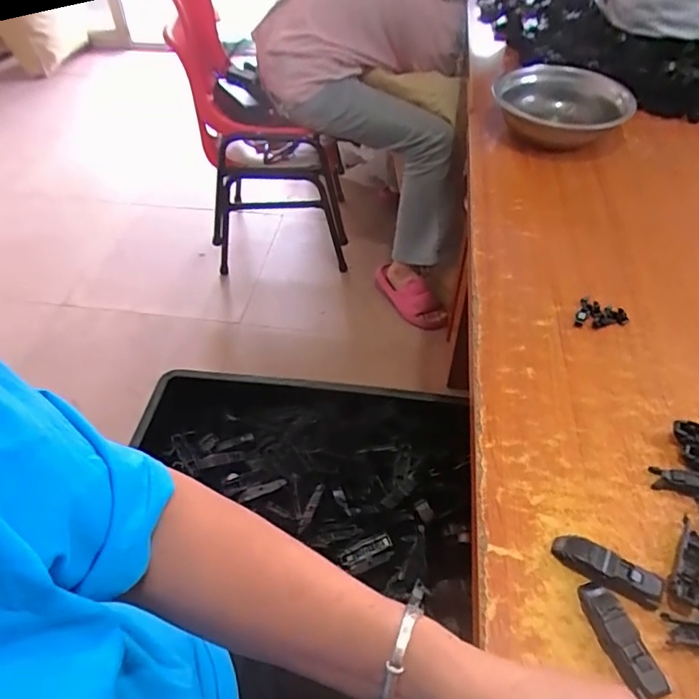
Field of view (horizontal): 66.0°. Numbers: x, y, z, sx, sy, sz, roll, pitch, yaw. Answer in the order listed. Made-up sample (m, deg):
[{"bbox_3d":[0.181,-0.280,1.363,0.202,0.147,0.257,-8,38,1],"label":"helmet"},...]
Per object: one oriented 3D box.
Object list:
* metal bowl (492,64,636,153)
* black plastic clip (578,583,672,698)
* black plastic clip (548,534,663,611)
[{"bbox_3d":[0.328,-0.372,0.839,0.179,0.072,0.179,2,47,4],"label":"metal bowl"},{"bbox_3d":[0.178,0.191,0.355,0.025,0.016,0.072,-12,48,-11],"label":"black plastic clip"},{"bbox_3d":[0.184,0.157,0.385,0.073,0.014,0.025,24,52,20],"label":"black plastic clip"}]

